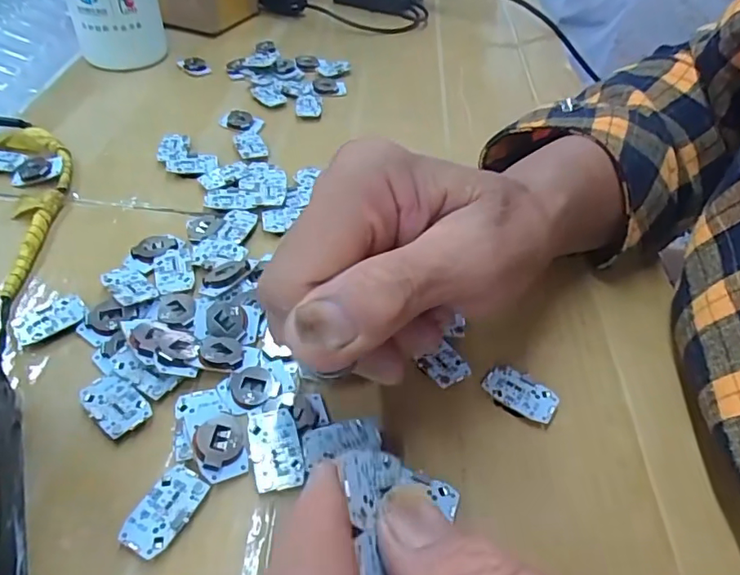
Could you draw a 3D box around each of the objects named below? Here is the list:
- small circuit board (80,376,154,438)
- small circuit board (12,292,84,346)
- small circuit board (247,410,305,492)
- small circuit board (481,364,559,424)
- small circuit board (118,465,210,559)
[{"bbox_3d":[-0.101,0.046,0.213,0.029,0.004,0.018,34,51,25],"label":"small circuit board"},{"bbox_3d":[-0.143,0.014,0.239,0.029,0.005,0.017,-30,55,-30],"label":"small circuit board"},{"bbox_3d":[-0.035,0.060,0.200,0.018,0.004,0.029,-8,47,-14],"label":"small circuit board"},{"bbox_3d":[0.064,0.046,0.228,0.030,0.006,0.018,31,50,23],"label":"small circuit board"},{"bbox_3d":[-0.071,0.078,0.186,0.018,0.006,0.030,23,48,17],"label":"small circuit board"}]

